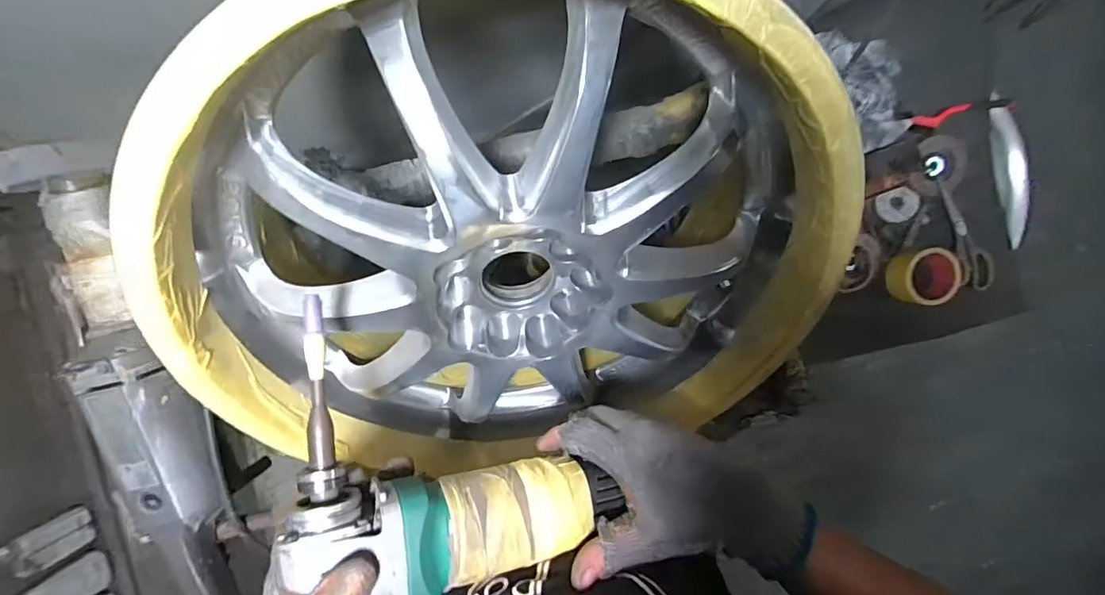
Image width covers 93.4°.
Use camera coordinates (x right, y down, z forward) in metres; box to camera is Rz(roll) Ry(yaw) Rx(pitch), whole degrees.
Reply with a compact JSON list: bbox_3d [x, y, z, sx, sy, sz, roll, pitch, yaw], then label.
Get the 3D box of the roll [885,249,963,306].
[{"bbox_3d":[0.576,-0.034,0.804,0.091,0.070,0.084,0,95,0],"label":"roll"}]

